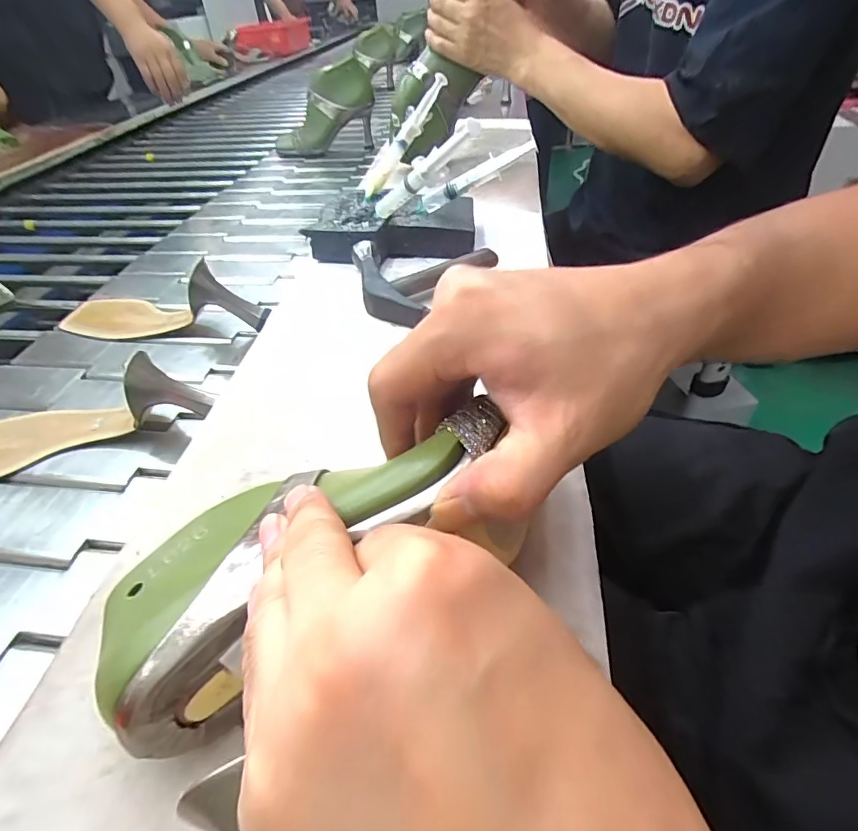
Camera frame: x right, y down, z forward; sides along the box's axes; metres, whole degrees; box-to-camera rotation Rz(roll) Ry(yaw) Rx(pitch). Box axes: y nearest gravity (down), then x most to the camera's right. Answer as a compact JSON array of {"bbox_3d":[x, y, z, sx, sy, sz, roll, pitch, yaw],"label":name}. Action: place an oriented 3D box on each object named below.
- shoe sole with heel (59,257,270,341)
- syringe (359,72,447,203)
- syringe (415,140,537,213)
[{"bbox_3d":[-0.298,-0.121,0.512,0.247,0.068,0.079,15,46,17],"label":"shoe sole with heel"},{"bbox_3d":[-0.030,-0.316,0.550,0.025,0.020,0.160,37,93,36],"label":"syringe"},{"bbox_3d":[0.043,-0.235,0.483,0.128,0.020,0.012,-20,37,23],"label":"syringe"}]

